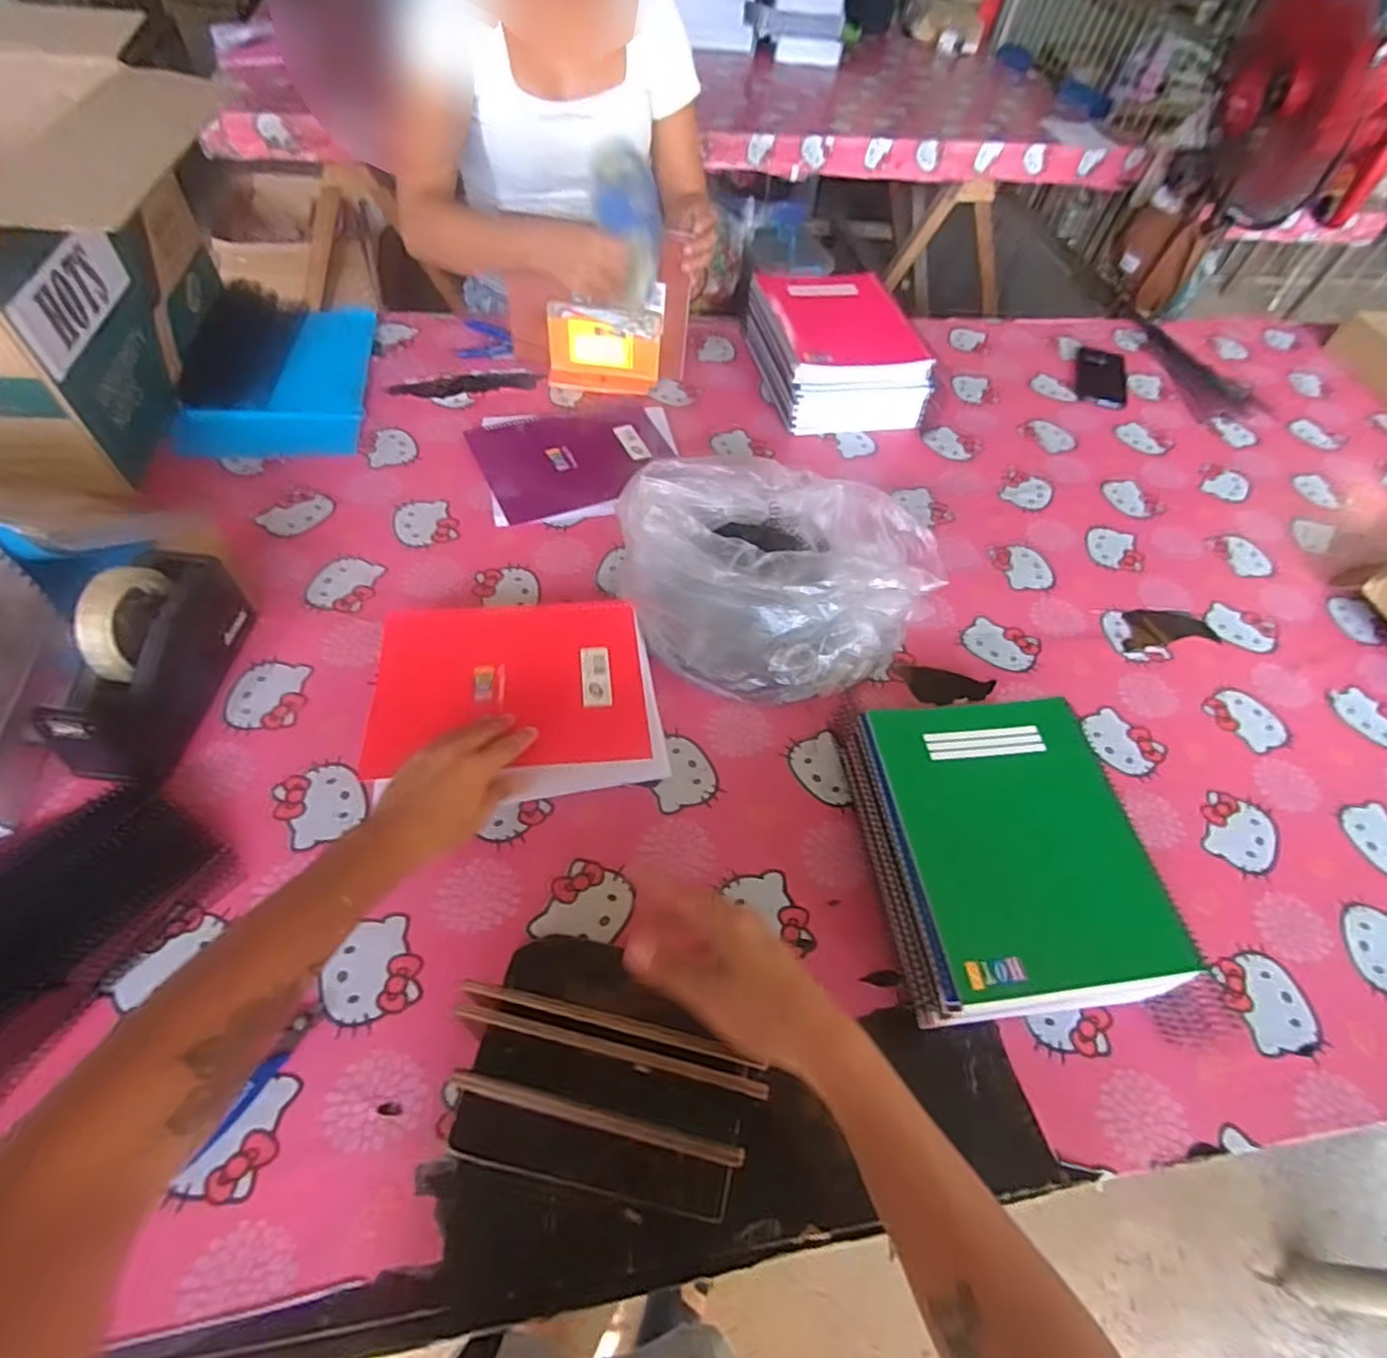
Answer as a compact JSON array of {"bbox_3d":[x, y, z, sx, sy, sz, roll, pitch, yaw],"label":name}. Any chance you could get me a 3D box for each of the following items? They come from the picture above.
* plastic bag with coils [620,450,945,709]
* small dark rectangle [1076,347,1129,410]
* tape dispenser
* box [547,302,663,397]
[{"bbox_3d":[0.090,-0.113,0.726,0.293,0.156,0.234,-16,58,-17],"label":"plastic bag with coils"},{"bbox_3d":[0.683,-0.505,1.156,0.079,0.006,0.172,18,54,7],"label":"small dark rectangle"},{"bbox_3d":[-0.495,-0.022,0.623,0.085,0.122,0.207,6,53,-1],"label":"tape dispenser"},{"bbox_3d":[-0.127,-0.480,1.000,0.156,0.109,0.048,5,41,-4],"label":"box"}]

